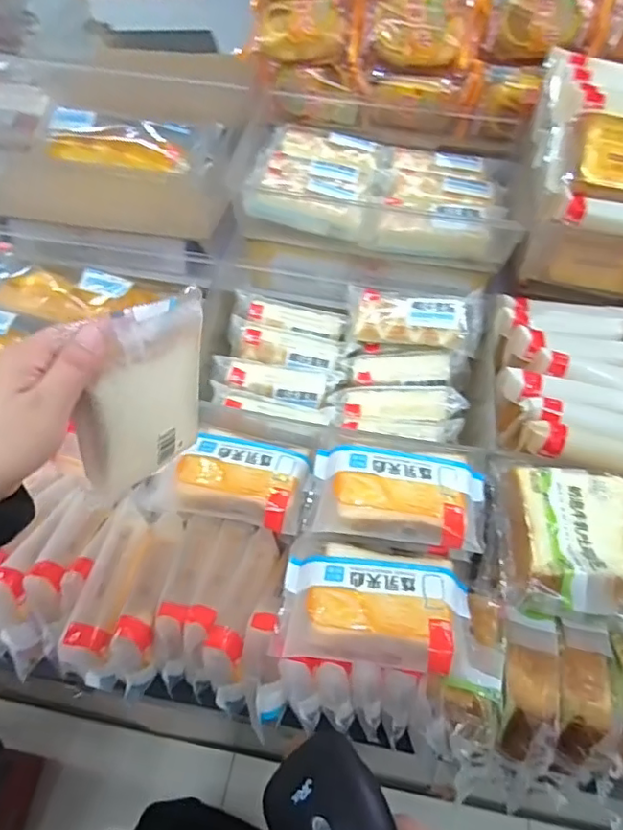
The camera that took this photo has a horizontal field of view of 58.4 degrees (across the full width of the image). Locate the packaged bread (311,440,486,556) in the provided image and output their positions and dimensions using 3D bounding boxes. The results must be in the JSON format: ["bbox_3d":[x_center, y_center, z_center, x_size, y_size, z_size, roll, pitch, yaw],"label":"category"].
[{"bbox_3d":[0.073,0.066,0.464,0.139,0.032,0.090,7,55,3],"label":"packaged bread"}]

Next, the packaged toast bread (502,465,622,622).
[{"bbox_3d":[0.223,0.096,0.435,0.137,0.036,0.115,7,55,3],"label":"packaged toast bread"}]

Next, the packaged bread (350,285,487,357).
[{"bbox_3d":[0.112,-0.102,0.604,0.141,0.057,0.030,9,17,9],"label":"packaged bread"}]

